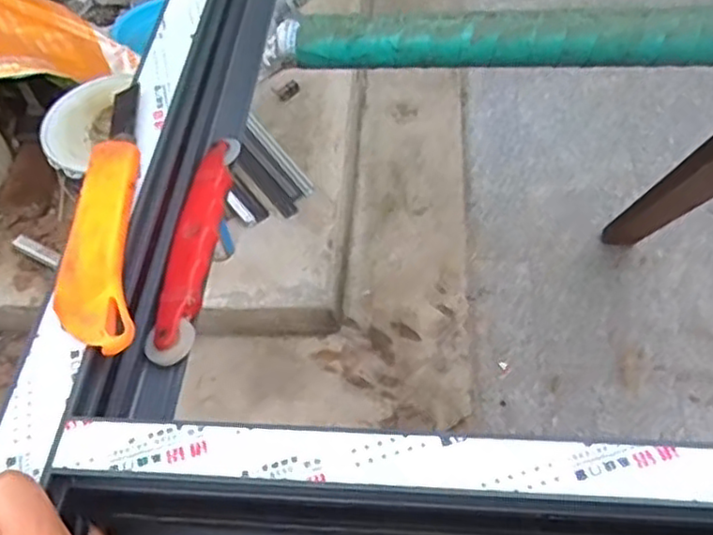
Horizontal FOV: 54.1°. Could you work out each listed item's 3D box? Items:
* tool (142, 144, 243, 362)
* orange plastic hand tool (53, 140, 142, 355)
[{"bbox_3d":[-0.112,-0.021,0.491,0.030,0.016,0.191,2,55,7],"label":"tool"},{"bbox_3d":[-0.148,-0.016,0.401,0.039,0.010,0.142,-7,57,-5],"label":"orange plastic hand tool"}]

